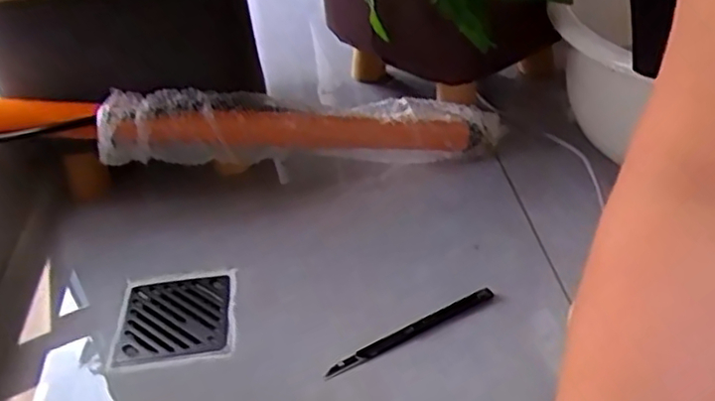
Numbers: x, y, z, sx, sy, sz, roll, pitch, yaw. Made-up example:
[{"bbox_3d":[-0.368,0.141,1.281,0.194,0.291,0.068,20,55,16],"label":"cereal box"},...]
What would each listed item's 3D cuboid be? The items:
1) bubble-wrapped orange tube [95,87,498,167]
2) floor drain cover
[{"bbox_3d":[-0.051,-0.077,0.693,0.406,0.076,0.053,-2,35,-18],"label":"bubble-wrapped orange tube"},{"bbox_3d":[-0.164,0.105,0.597,0.097,0.008,0.094,-8,37,-4],"label":"floor drain cover"}]

